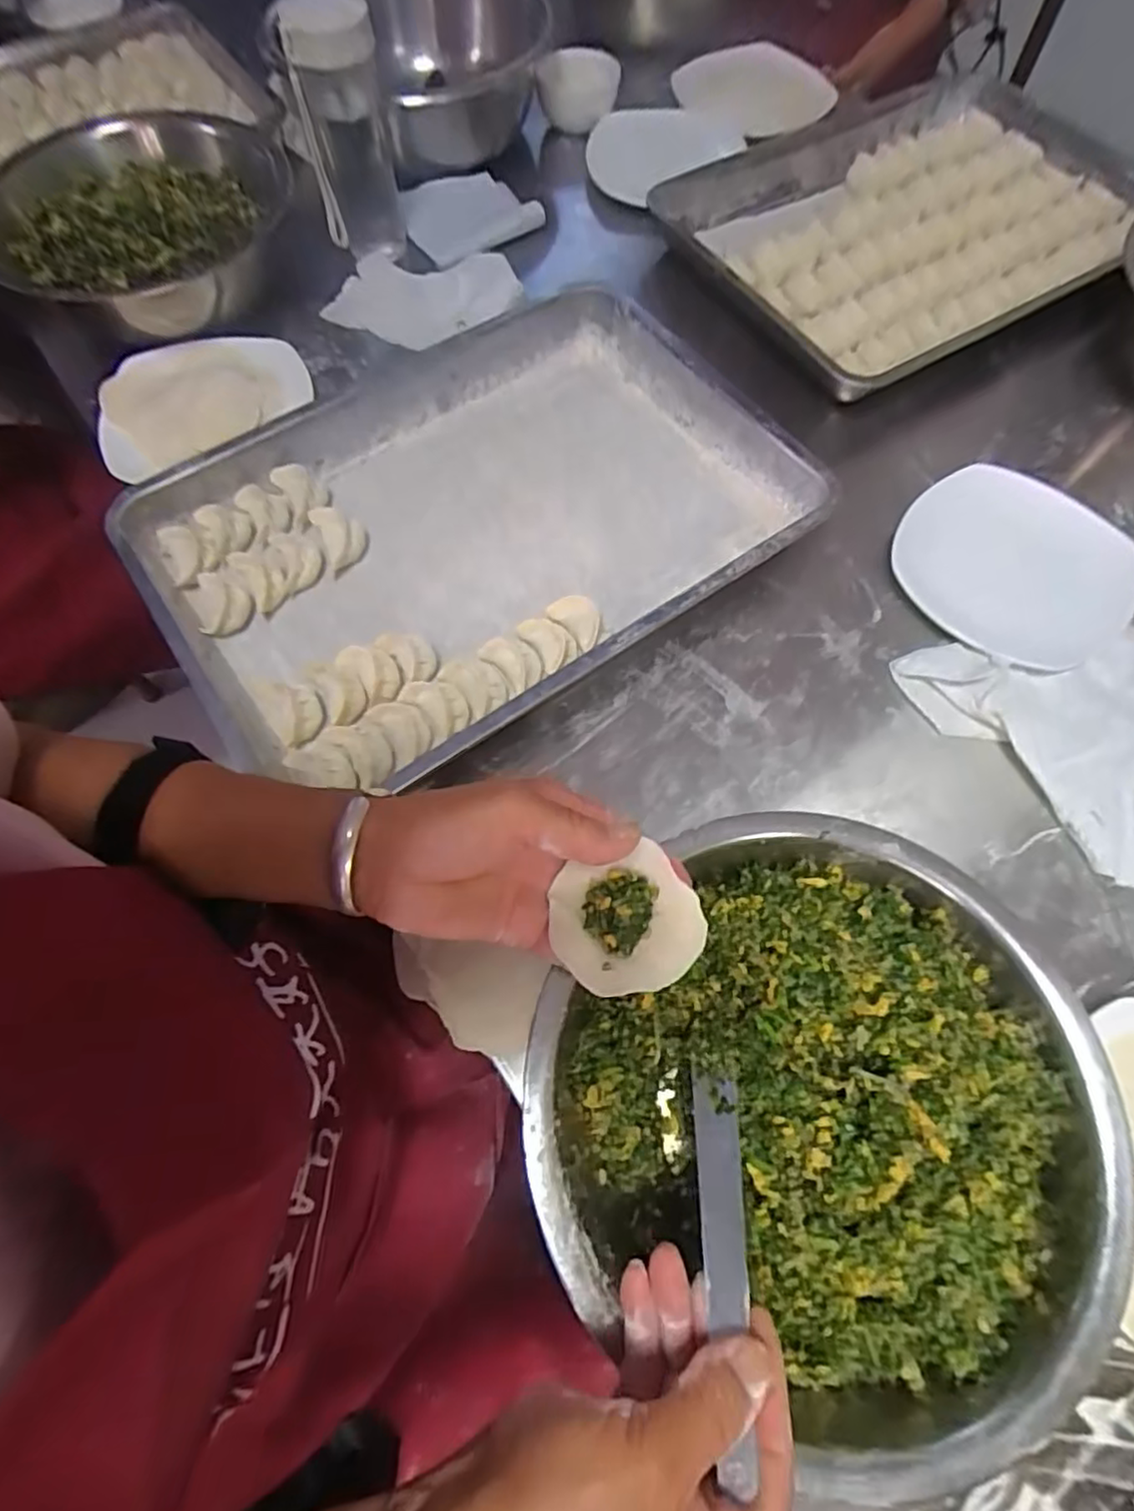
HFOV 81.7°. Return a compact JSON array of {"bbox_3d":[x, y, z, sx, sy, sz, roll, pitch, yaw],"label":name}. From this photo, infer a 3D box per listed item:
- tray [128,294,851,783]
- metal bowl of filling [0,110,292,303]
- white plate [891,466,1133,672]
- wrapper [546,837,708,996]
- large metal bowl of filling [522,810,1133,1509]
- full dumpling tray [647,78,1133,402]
[{"bbox_3d":[-0.071,-0.197,0.547,0.489,0.068,0.355,-34,73,-13],"label":"tray"},{"bbox_3d":[-0.428,-0.524,0.653,0.246,0.084,0.291,10,68,3],"label":"metal bowl of filling"},{"bbox_3d":[0.363,-0.155,0.538,0.166,0.024,0.178,0,68,-1],"label":"white plate"},{"bbox_3d":[0.028,0.080,0.316,0.069,0.011,0.066,0,68,-1],"label":"wrapper"},{"bbox_3d":[0.131,0.180,0.352,0.273,0.104,0.267,0,68,-1],"label":"large metal bowl of filling"},{"bbox_3d":[0.368,-0.578,0.697,0.481,0.029,0.366,-28,71,-12],"label":"full dumpling tray"}]

